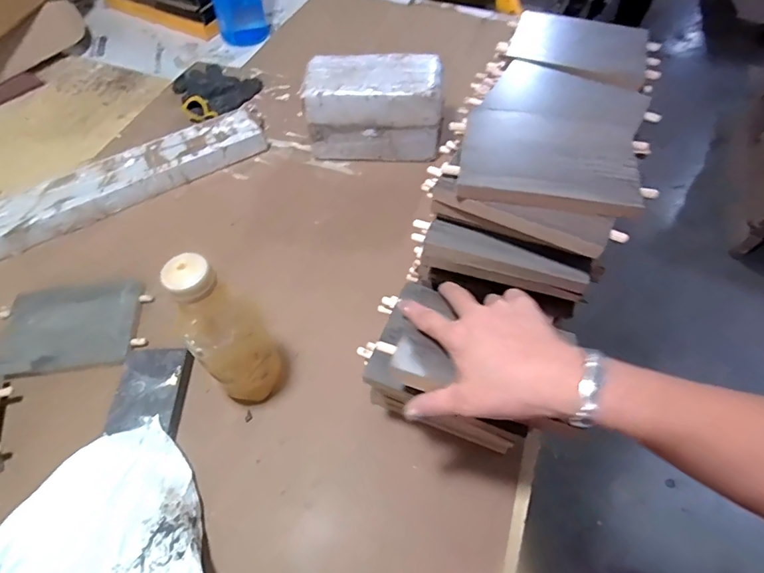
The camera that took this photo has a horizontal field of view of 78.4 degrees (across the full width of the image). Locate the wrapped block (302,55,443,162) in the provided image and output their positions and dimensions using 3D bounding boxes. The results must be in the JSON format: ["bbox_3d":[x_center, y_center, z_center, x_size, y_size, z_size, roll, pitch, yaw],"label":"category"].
[{"bbox_3d":[-0.014,-0.274,0.733,0.203,0.131,0.101,1,56,-1],"label":"wrapped block"}]

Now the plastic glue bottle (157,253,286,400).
[{"bbox_3d":[-0.147,0.052,0.460,0.076,0.213,0.065,-25,59,-16],"label":"plastic glue bottle"}]

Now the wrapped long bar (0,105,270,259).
[{"bbox_3d":[-0.479,-0.109,0.674,0.664,0.050,0.081,-29,61,-19],"label":"wrapped long bar"}]

